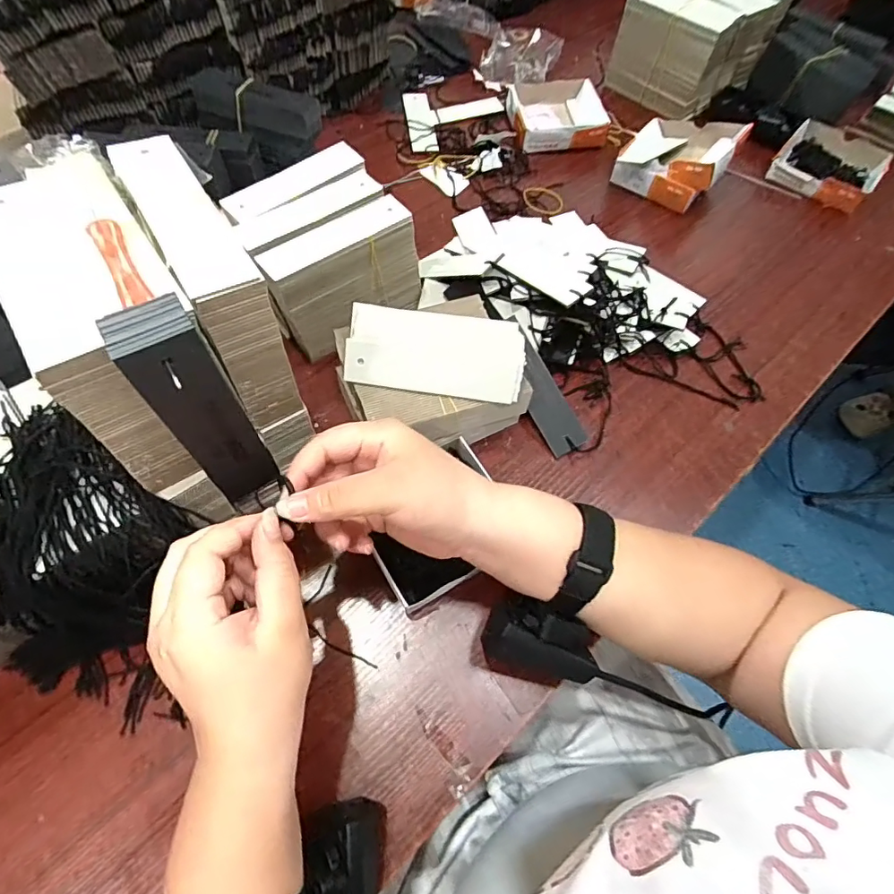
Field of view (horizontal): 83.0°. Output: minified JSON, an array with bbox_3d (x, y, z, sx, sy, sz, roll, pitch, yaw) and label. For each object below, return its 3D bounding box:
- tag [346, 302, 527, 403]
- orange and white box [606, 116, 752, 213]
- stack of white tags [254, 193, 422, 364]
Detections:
[{"bbox_3d":[-0.008,-0.072,0.381,0.129,0.011,0.060,8,83,-1],"label":"tag"},{"bbox_3d":[0.282,-0.354,0.616,0.116,0.058,0.138,32,66,14],"label":"orange and white box"},{"bbox_3d":[-0.087,-0.142,0.449,0.134,0.113,0.046,-31,68,-17],"label":"stack of white tags"}]

